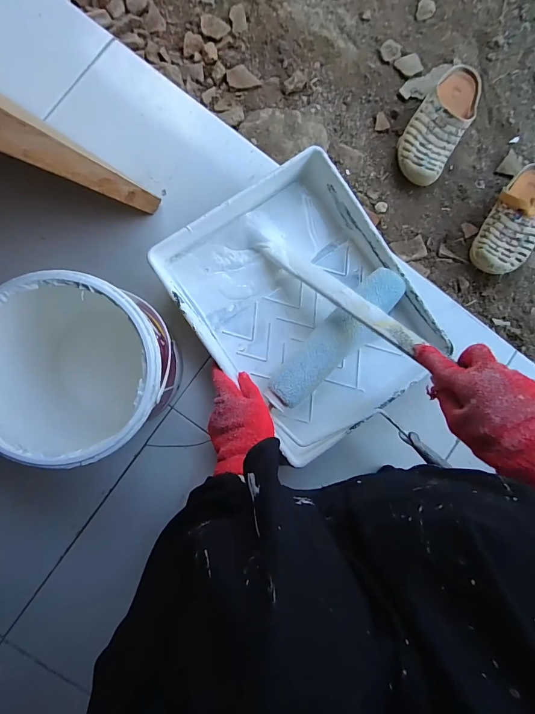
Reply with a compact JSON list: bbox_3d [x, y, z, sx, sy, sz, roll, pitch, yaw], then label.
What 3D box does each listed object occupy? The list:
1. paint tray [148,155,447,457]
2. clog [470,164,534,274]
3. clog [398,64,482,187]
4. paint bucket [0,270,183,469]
[{"bbox_3d":[0.051,-0.068,0.503,0.279,0.066,0.348,-35,93,-7],"label":"paint tray"},{"bbox_3d":[0.476,-0.269,0.667,0.100,0.083,0.240,24,88,-3],"label":"clog"},{"bbox_3d":[0.325,-0.442,0.661,0.096,0.062,0.222,29,87,-4],"label":"clog"},{"bbox_3d":[-0.208,0.013,0.425,0.179,0.207,0.174,0,89,-5],"label":"paint bucket"}]

